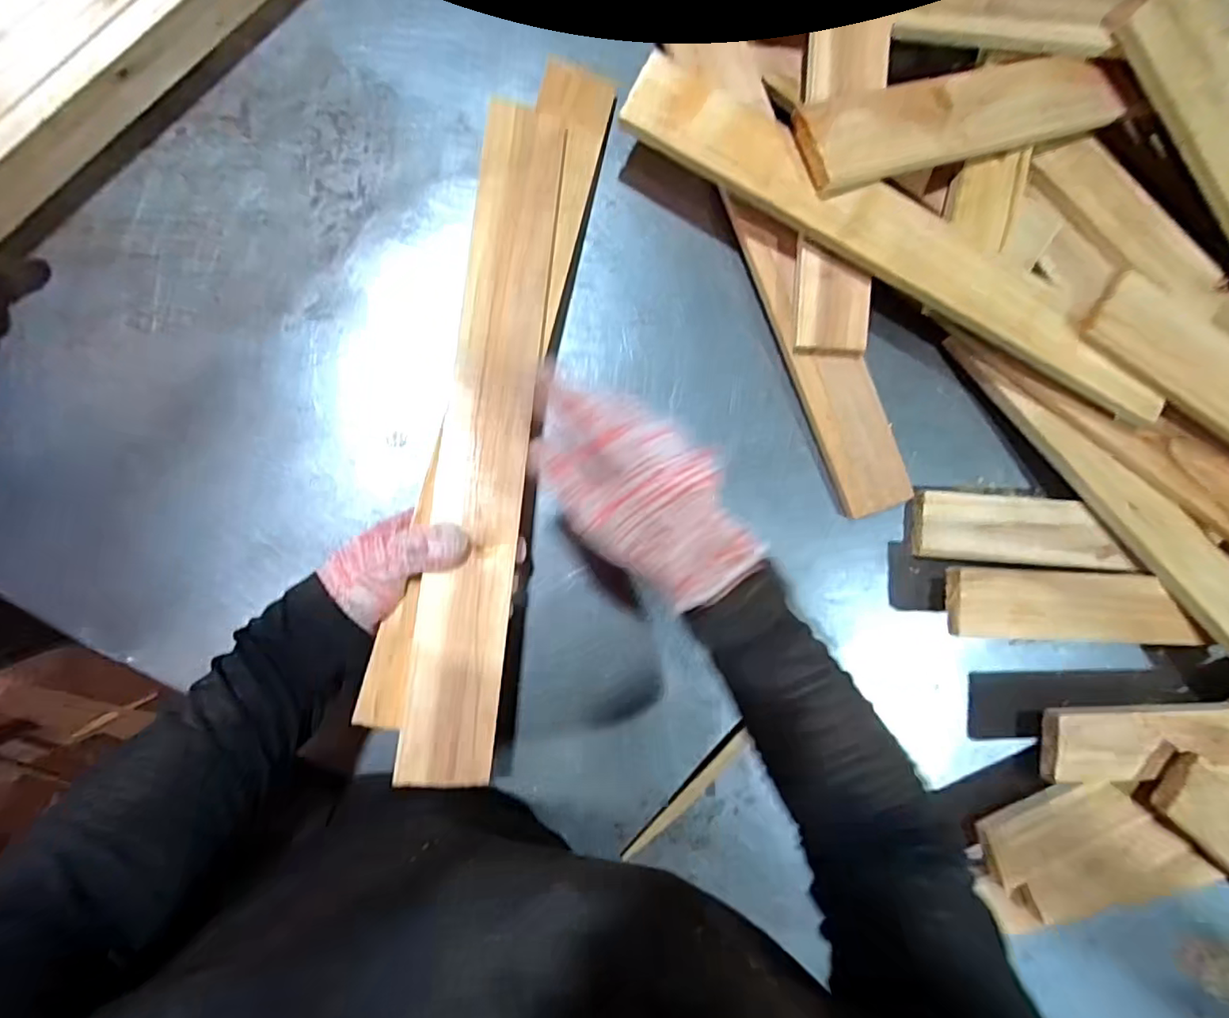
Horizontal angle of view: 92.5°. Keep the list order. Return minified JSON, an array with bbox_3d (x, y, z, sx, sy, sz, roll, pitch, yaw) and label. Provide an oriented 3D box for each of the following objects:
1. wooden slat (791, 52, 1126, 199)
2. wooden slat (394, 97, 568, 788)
[{"bbox_3d":[0.282,-0.317,0.471,0.298,0.023,0.066,-20,103,-13],"label":"wooden slat"},{"bbox_3d":[-0.087,-0.064,0.411,0.059,0.012,0.478,7,81,-9],"label":"wooden slat"}]

